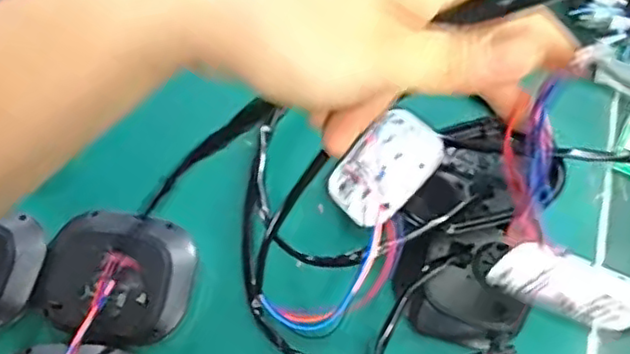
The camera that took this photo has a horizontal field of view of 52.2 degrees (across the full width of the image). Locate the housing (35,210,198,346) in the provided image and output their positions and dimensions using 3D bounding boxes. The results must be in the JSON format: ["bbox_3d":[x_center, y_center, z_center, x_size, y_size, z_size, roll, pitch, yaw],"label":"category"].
[{"bbox_3d":[-0.181,0.093,0.589,0.141,0.039,0.116,9,65,7],"label":"housing"}]

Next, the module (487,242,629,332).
[{"bbox_3d":[0.188,0.081,0.474,0.110,0.019,0.052,16,65,22],"label":"module"}]

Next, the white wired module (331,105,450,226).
[{"bbox_3d":[0.063,-0.008,0.583,0.106,0.009,0.081,-52,48,2],"label":"white wired module"}]

